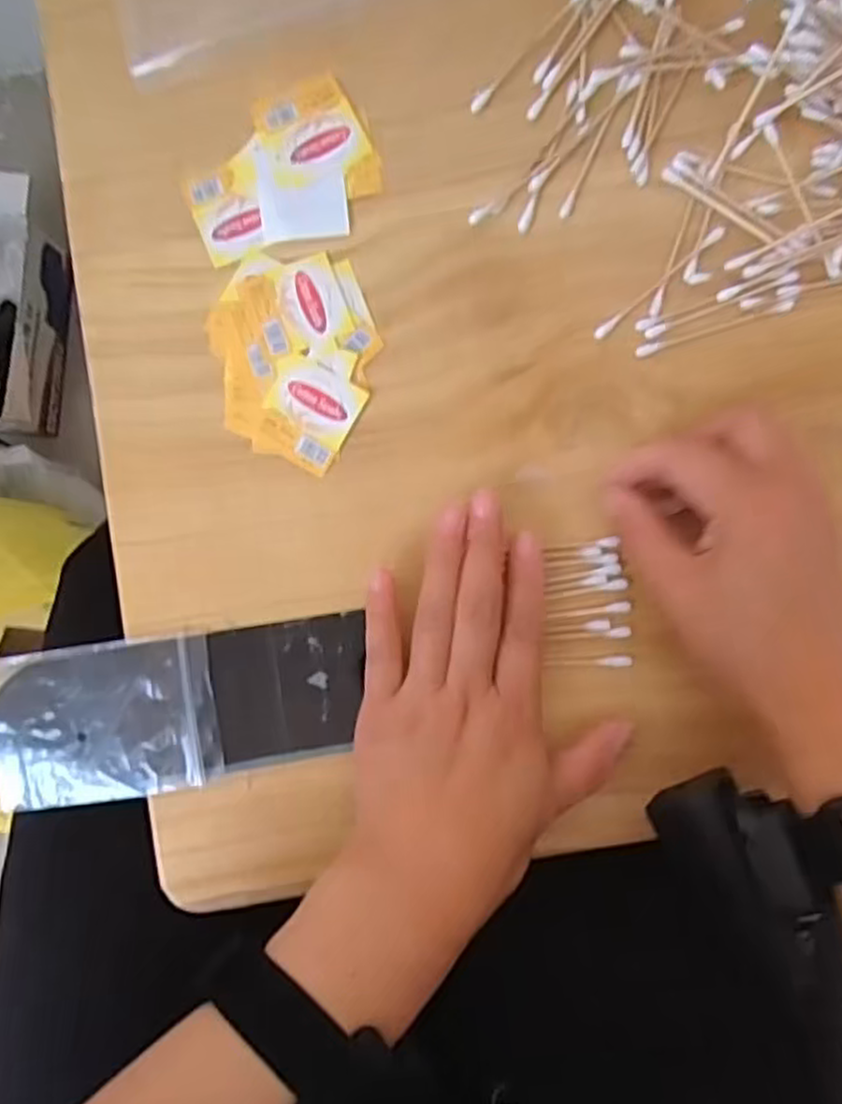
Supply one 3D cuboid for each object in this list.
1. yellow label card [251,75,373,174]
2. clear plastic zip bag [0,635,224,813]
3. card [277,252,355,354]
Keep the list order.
[{"bbox_3d":[-0.050,-0.191,0.337,0.042,0.004,0.043,-22,85,1],"label":"yellow label card"},{"bbox_3d":[-0.140,0.075,0.323,0.100,0.006,0.067,-8,90,-1],"label":"clear plastic zip bag"},{"bbox_3d":[-0.048,-0.111,0.331,0.029,0.004,0.041,-20,90,-1],"label":"card"}]

